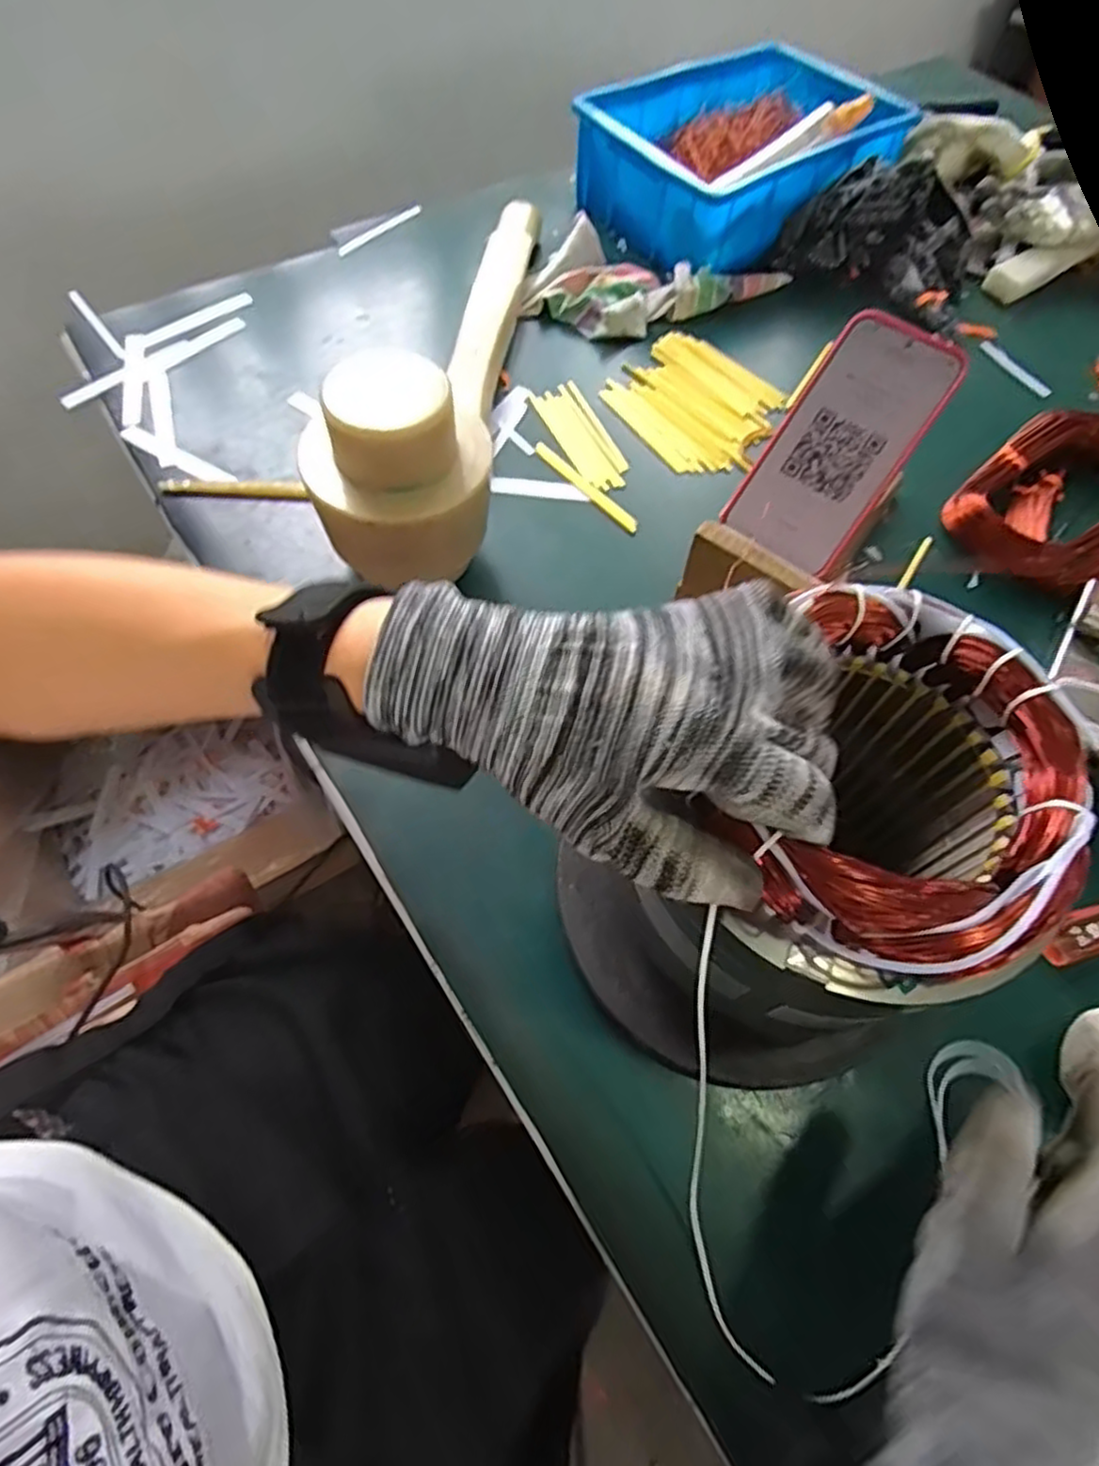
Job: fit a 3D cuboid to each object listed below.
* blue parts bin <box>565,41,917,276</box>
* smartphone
[{"bbox_3d":[0.194,-0.584,0.716,0.317,0.090,0.218,-35,67,-20],"label":"blue parts bin"},{"bbox_3d":[0.193,-0.192,0.467,0.080,0.008,0.162,36,99,14],"label":"smartphone"}]

